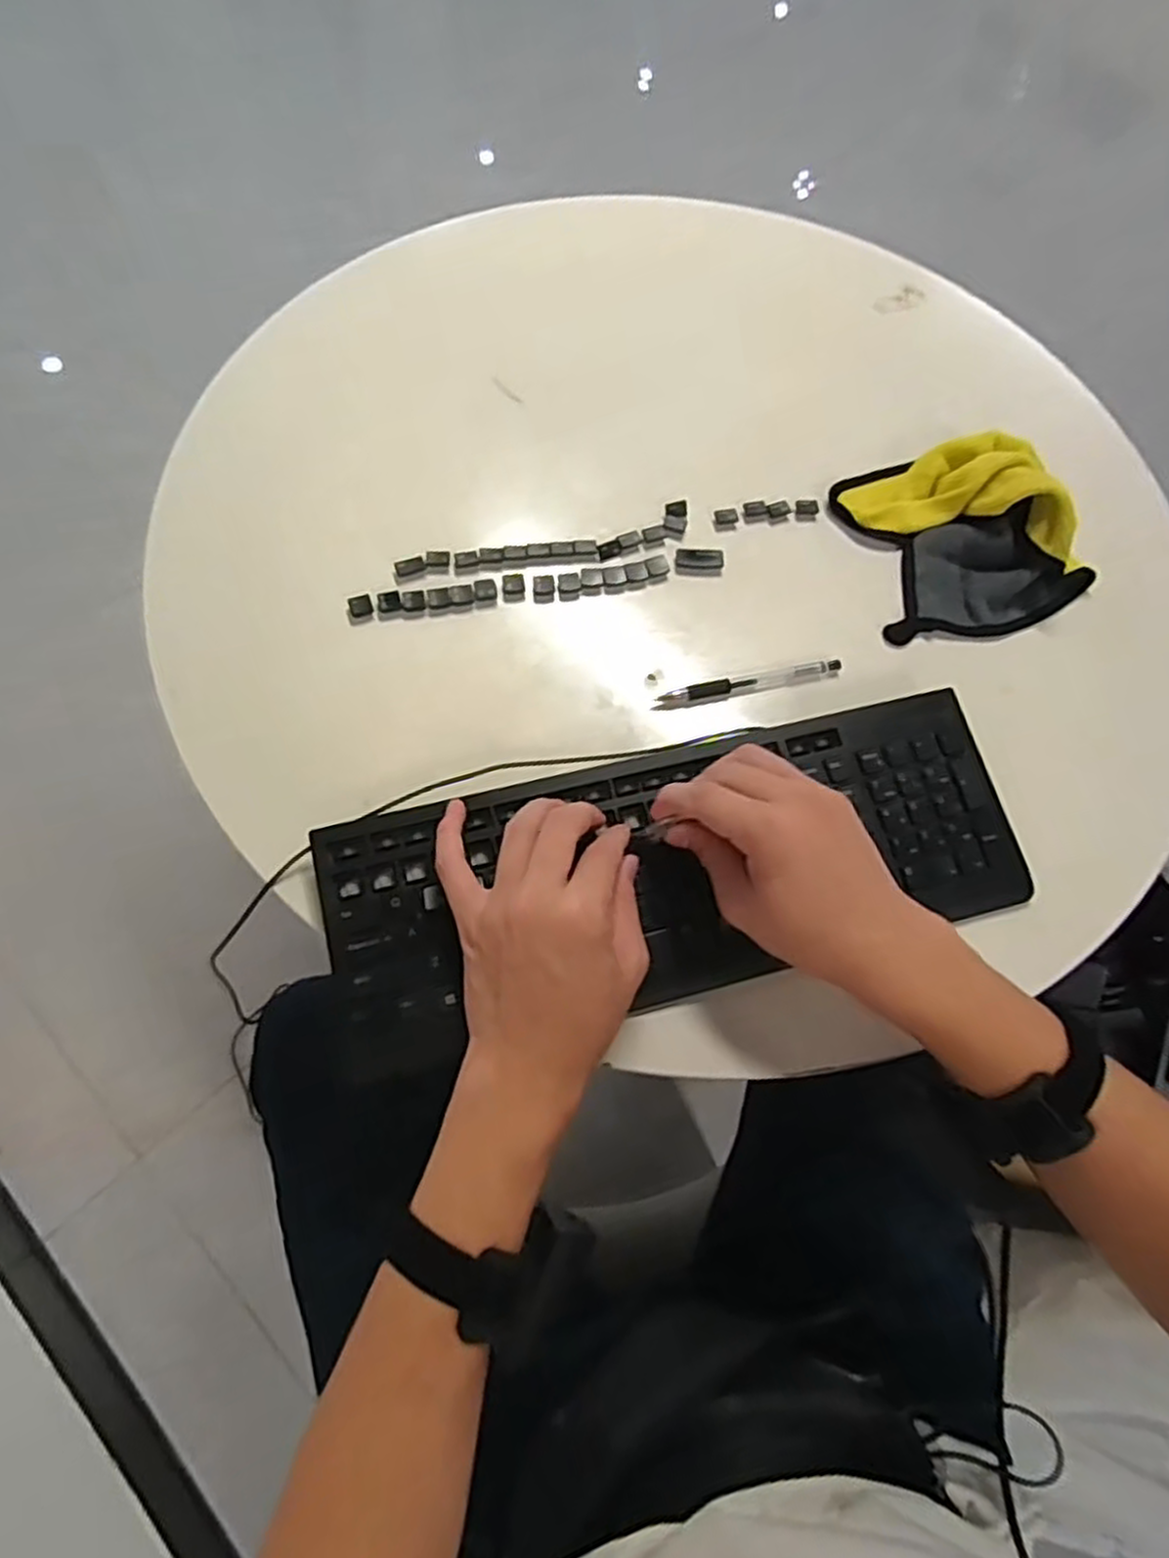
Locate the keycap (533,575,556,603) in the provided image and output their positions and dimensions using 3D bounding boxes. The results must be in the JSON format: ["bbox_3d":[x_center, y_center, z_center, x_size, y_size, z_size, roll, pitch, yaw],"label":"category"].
[{"bbox_3d":[-0.028,-0.133,0.542,0.015,0.005,0.019,-2,67,-4],"label":"keycap"}]

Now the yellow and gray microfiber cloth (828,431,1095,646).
[{"bbox_3d":[0.282,-0.185,0.559,0.165,0.056,0.151,-11,68,-9],"label":"yellow and gray microfiber cloth"}]

